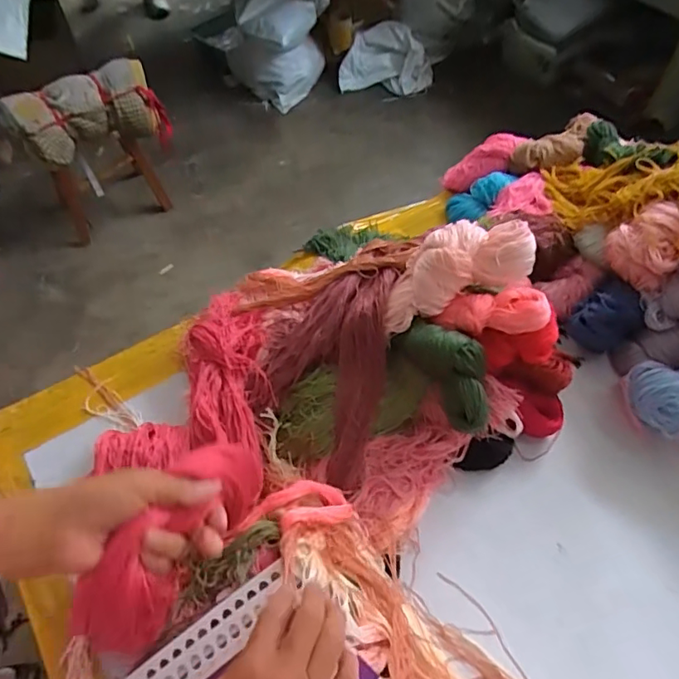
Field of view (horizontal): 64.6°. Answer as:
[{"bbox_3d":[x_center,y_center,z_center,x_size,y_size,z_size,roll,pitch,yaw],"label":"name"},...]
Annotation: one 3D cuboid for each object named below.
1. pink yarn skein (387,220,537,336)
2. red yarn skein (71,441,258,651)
[{"bbox_3d":[0.121,-0.081,0.594,0.187,0.067,0.074,-27,57,7],"label":"pink yarn skein"},{"bbox_3d":[-0.143,0.171,0.448,0.055,0.109,0.198,33,71,21],"label":"red yarn skein"}]

